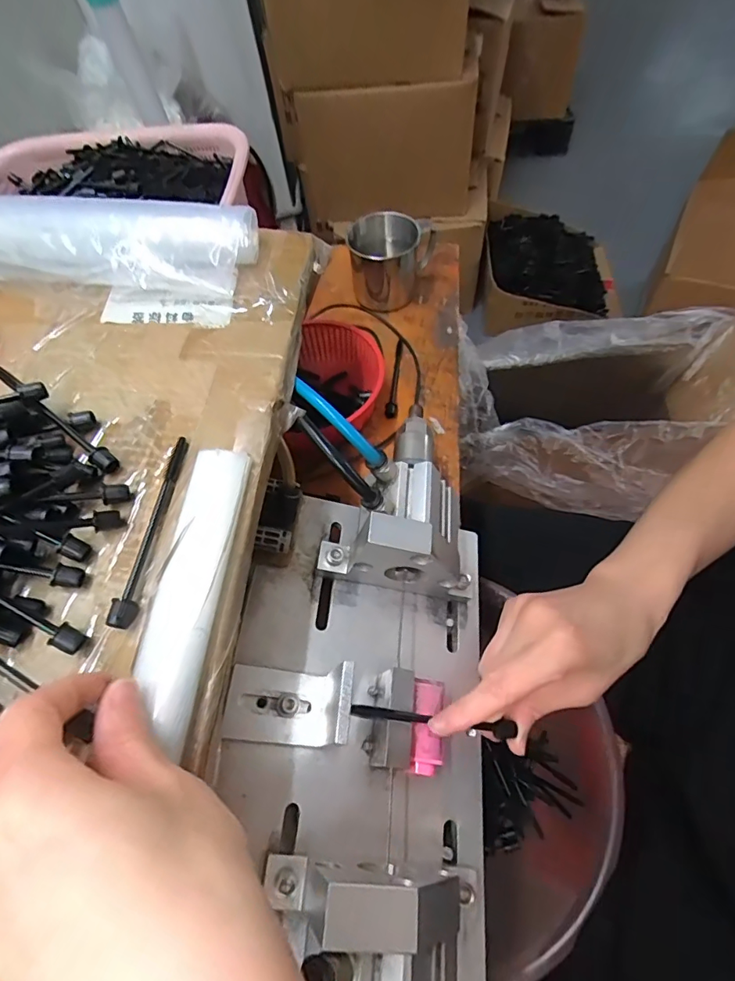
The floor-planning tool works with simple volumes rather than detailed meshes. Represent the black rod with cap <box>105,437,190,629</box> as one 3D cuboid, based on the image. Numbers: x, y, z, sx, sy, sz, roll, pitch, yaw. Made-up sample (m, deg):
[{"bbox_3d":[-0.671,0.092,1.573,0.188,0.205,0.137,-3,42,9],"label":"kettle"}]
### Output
[{"bbox_3d":[-0.105,0.016,0.226,0.010,0.011,0.099,0,60,6],"label":"black rod with cap"}]

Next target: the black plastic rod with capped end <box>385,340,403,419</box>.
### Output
[{"bbox_3d":[0.026,-0.111,0.450,0.010,0.010,0.099,5,63,2],"label":"black plastic rod with capped end"}]

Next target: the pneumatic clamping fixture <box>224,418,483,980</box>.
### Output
[{"bbox_3d":[0.000,0.098,0.267,0.144,0.089,0.308,6,63,2],"label":"pneumatic clamping fixture"}]

